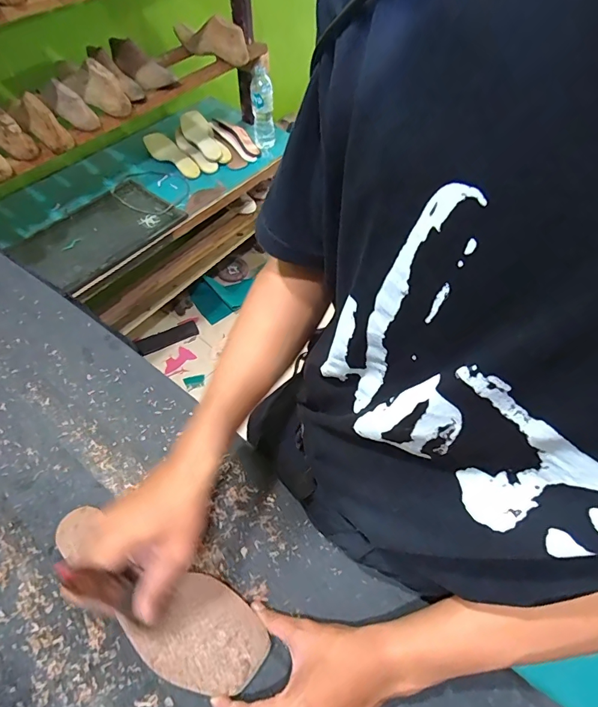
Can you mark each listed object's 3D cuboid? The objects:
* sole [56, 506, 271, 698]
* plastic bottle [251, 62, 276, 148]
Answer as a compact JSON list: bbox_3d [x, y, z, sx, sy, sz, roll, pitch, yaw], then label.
[{"bbox_3d":[-0.148,0.241,0.403,0.244,0.009,0.085,26,58,13],"label":"sole"},{"bbox_3d":[-0.116,-0.782,1.309,0.071,0.213,0.062,-2,57,-3],"label":"plastic bottle"}]

